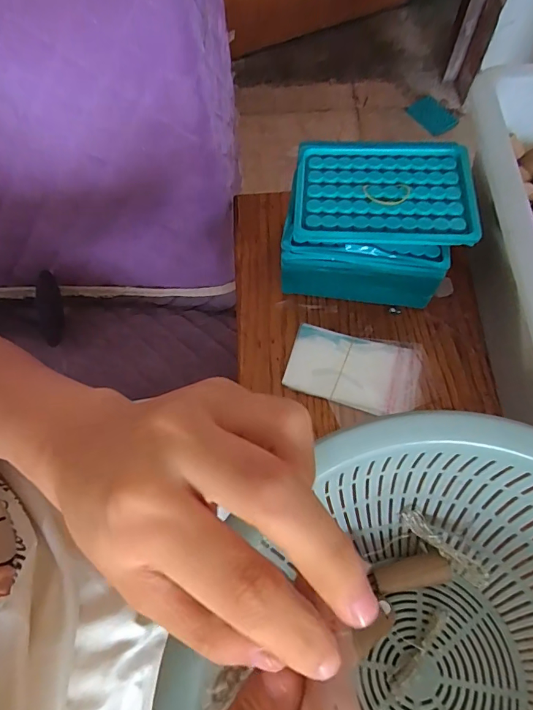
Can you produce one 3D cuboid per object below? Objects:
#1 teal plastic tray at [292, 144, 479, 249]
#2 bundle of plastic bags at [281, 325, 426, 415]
[{"bbox_3d":[0.087,-0.126,0.328,0.129,0.014,0.096,3,69,3],"label":"teal plastic tray"},{"bbox_3d":[0.074,0.012,0.367,0.109,0.007,0.064,12,69,6],"label":"bundle of plastic bags"}]

